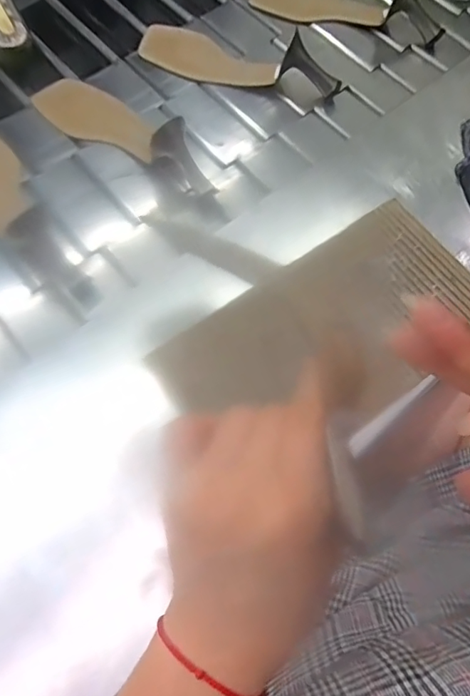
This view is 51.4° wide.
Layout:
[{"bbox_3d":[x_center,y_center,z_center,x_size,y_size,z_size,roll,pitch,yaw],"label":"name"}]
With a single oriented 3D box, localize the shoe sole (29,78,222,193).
[{"bbox_3d":[-0.122,-0.258,0.555,0.252,0.056,0.076,30,66,10],"label":"shoe sole"}]

